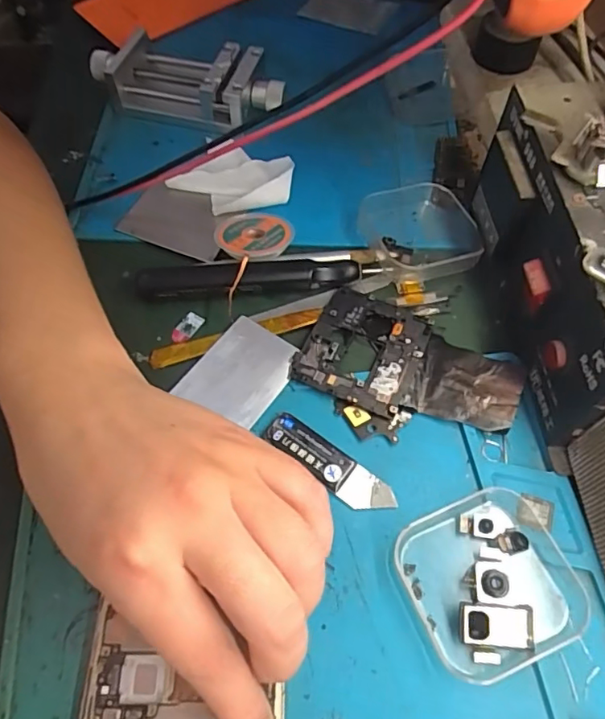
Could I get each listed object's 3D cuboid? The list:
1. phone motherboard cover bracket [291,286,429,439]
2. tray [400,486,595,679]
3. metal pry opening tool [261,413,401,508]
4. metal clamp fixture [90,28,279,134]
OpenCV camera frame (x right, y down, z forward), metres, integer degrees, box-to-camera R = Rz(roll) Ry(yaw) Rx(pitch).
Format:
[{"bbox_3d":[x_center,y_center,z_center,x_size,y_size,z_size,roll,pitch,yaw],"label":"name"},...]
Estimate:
[{"bbox_3d":[0.032,-0.001,0.281,0.062,0.004,0.075,23,62,13],"label":"phone motherboard cover bracket"},{"bbox_3d":[0.079,0.090,0.224,0.068,0.014,0.064,-19,61,-11],"label":"tray"},{"bbox_3d":[0.012,0.049,0.253,0.067,0.005,0.018,34,64,18],"label":"metal pry opening tool"},{"bbox_3d":[-0.082,-0.194,0.378,0.136,0.033,0.058,20,61,12],"label":"metal clamp fixture"}]

